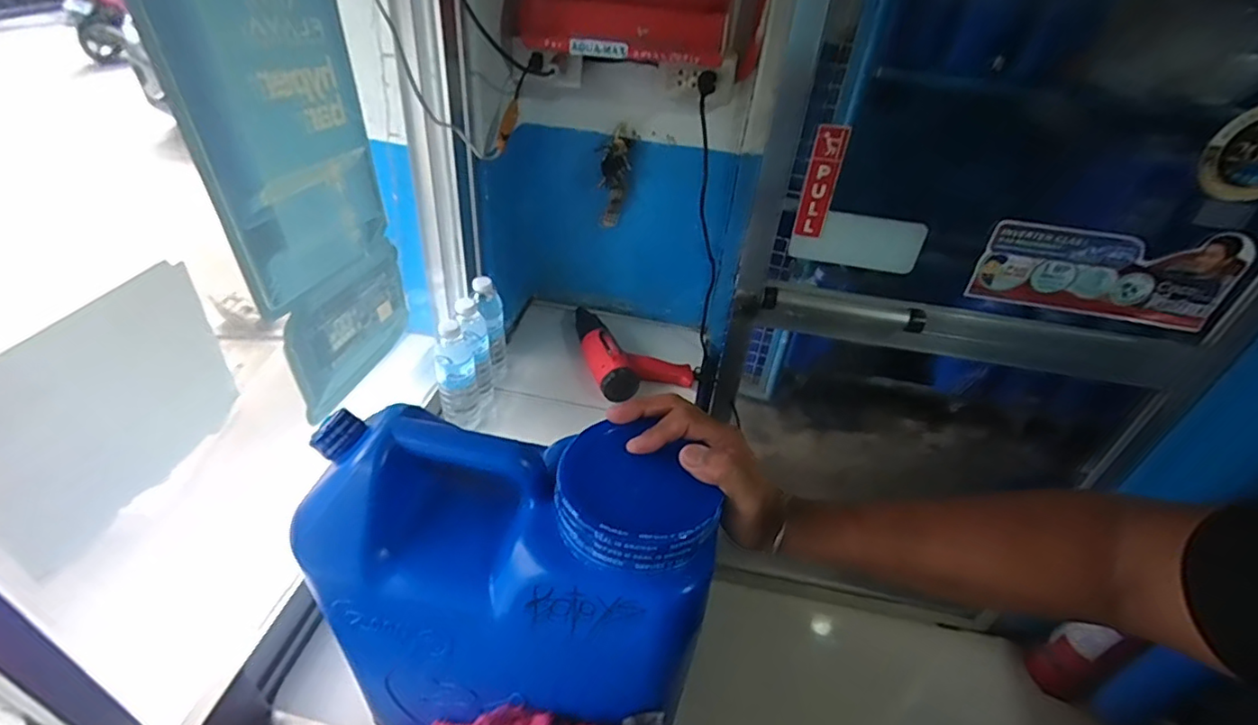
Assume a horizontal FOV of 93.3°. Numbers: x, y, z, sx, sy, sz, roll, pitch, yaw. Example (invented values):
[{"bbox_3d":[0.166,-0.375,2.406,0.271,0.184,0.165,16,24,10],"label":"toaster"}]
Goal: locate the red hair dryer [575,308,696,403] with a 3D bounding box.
[{"bbox_3d":[-0.002,-0.039,1.178,0.192,0.069,0.268,-10,41,-19],"label":"red hair dryer"}]

